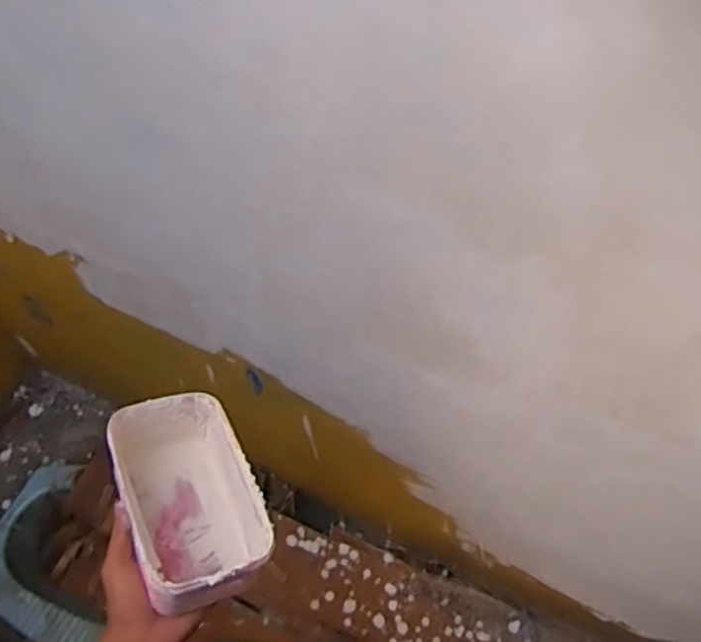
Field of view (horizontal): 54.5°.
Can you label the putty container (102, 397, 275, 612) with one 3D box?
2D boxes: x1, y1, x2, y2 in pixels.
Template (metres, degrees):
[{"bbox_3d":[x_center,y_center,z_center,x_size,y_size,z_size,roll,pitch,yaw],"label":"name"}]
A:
[{"bbox_3d":[-0.151,0.164,0.633,0.114,0.092,0.195,-13,56,-28],"label":"putty container"}]

